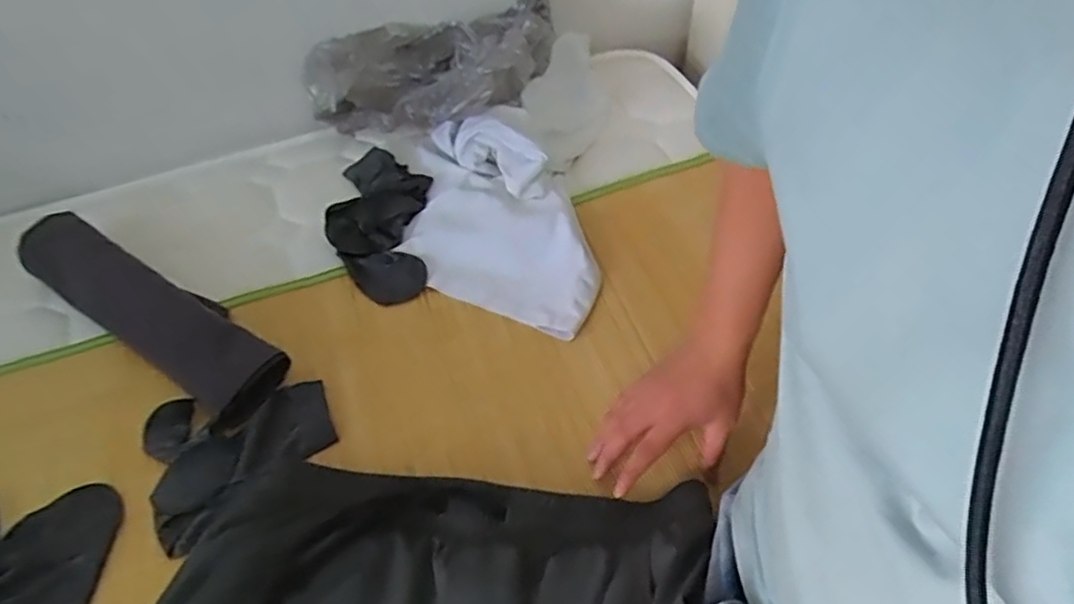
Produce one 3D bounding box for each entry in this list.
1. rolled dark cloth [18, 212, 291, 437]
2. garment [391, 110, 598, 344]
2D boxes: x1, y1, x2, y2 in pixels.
[{"bbox_3d":[-0.417,0.005,0.733,0.374,0.057,0.094,29,56,25],"label":"rolled dark cloth"},{"bbox_3d":[-0.051,-0.109,0.801,0.215,0.070,0.319,-4,49,0],"label":"garment"}]

